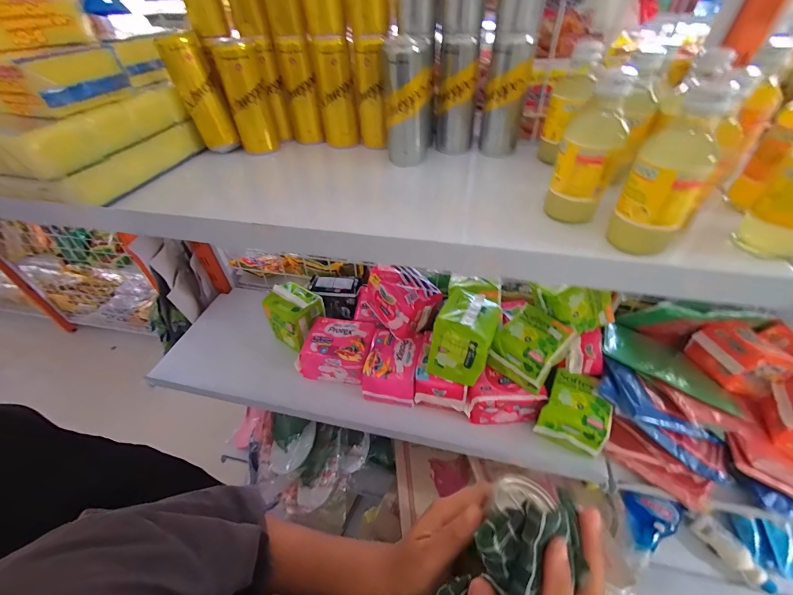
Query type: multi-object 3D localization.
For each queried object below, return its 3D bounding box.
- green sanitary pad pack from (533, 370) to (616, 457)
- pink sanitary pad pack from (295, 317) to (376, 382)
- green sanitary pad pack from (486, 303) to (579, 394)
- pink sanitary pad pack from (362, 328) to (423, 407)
[{"bbox_3d":[0.287,0.177,0.547,0.095,0.048,0.112,19,49,21],"label":"green sanitary pad pack"},{"bbox_3d":[-0.117,0.102,0.674,0.140,0.074,0.107,7,46,10],"label":"pink sanitary pad pack"},{"bbox_3d":[0.213,0.079,0.554,0.101,0.093,0.102,-35,53,-28],"label":"green sanitary pad pack"},{"bbox_3d":[-0.005,0.129,0.635,0.094,0.071,0.120,9,46,12],"label":"pink sanitary pad pack"}]

